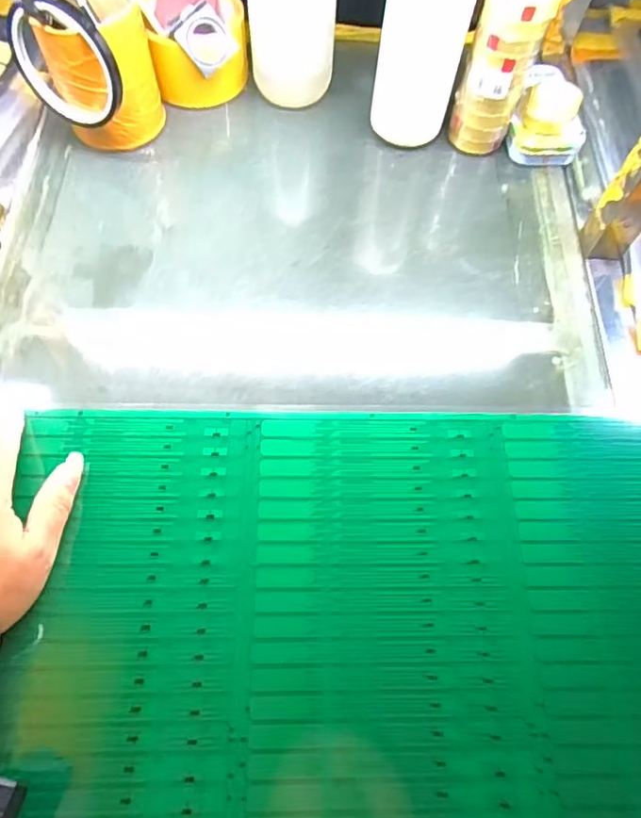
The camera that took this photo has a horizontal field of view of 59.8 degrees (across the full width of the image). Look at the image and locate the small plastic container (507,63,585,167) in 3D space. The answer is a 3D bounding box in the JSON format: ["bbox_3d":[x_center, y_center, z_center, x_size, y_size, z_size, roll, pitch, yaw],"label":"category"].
[{"bbox_3d":[0.198,-0.245,0.481,0.064,0.053,0.048,15,65,4],"label":"small plastic container"}]

